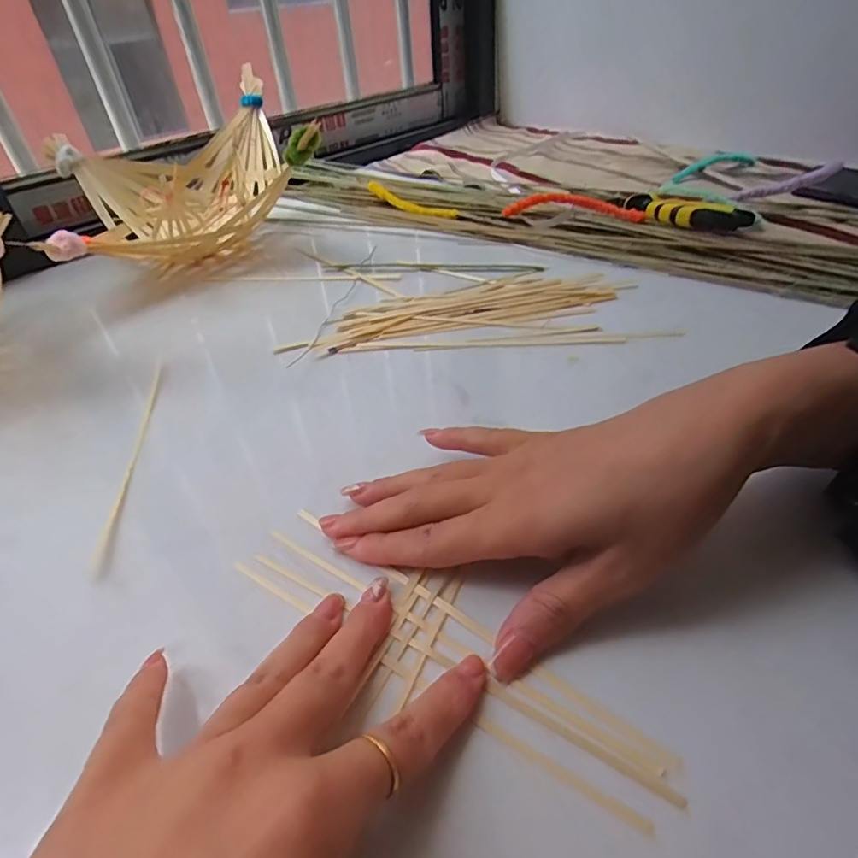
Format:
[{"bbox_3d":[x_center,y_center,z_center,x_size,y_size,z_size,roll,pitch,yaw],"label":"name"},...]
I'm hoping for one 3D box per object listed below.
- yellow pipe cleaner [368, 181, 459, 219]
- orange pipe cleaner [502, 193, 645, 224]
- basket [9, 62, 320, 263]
[{"bbox_3d":[-0.021,-0.228,0.534,0.113,0.020,0.017,26,50,30],"label":"yellow pipe cleaner"},{"bbox_3d":[0.127,-0.192,0.469,0.120,0.026,0.017,15,45,20],"label":"orange pipe cleaner"},{"bbox_3d":[-0.222,-0.214,0.476,0.213,0.102,0.186,-21,44,-18],"label":"basket"}]

